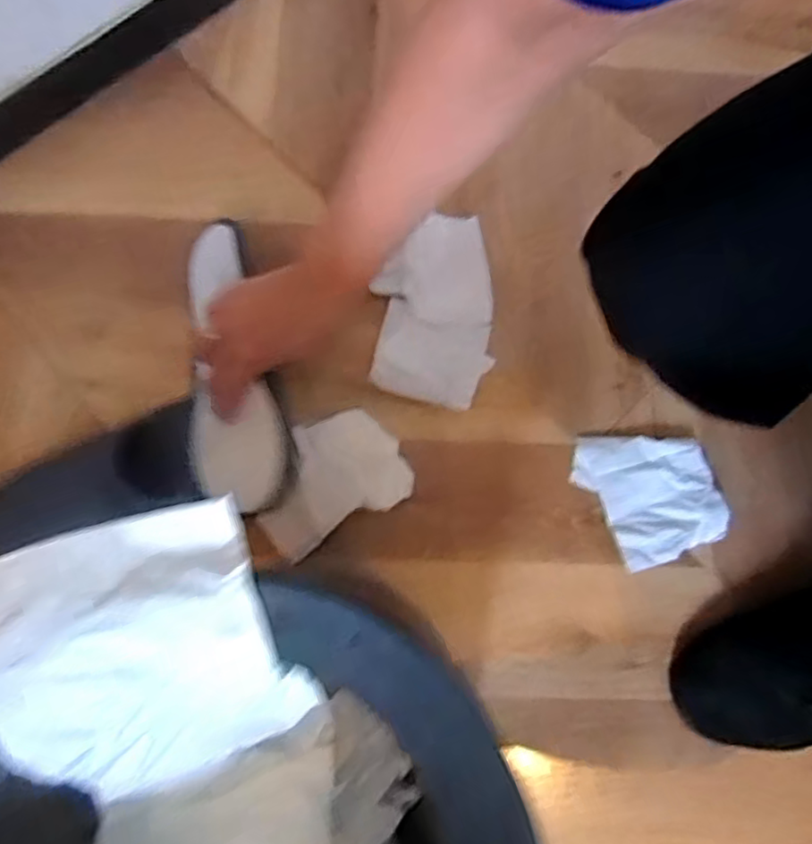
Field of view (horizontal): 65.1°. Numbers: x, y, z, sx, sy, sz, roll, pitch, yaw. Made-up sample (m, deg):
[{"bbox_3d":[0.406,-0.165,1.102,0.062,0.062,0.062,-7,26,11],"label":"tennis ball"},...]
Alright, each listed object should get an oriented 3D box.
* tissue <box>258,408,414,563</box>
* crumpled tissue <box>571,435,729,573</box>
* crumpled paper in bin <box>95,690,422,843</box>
[{"bbox_3d":[-0.067,0.049,0.564,0.131,0.032,0.096,-29,78,-9],"label":"tissue"},{"bbox_3d":[0.222,0.063,0.579,0.112,0.020,0.119,-17,76,-6],"label":"crumpled tissue"},{"bbox_3d":[-0.078,0.235,0.351,0.179,0.069,0.104,-24,77,-8],"label":"crumpled paper in bin"}]

